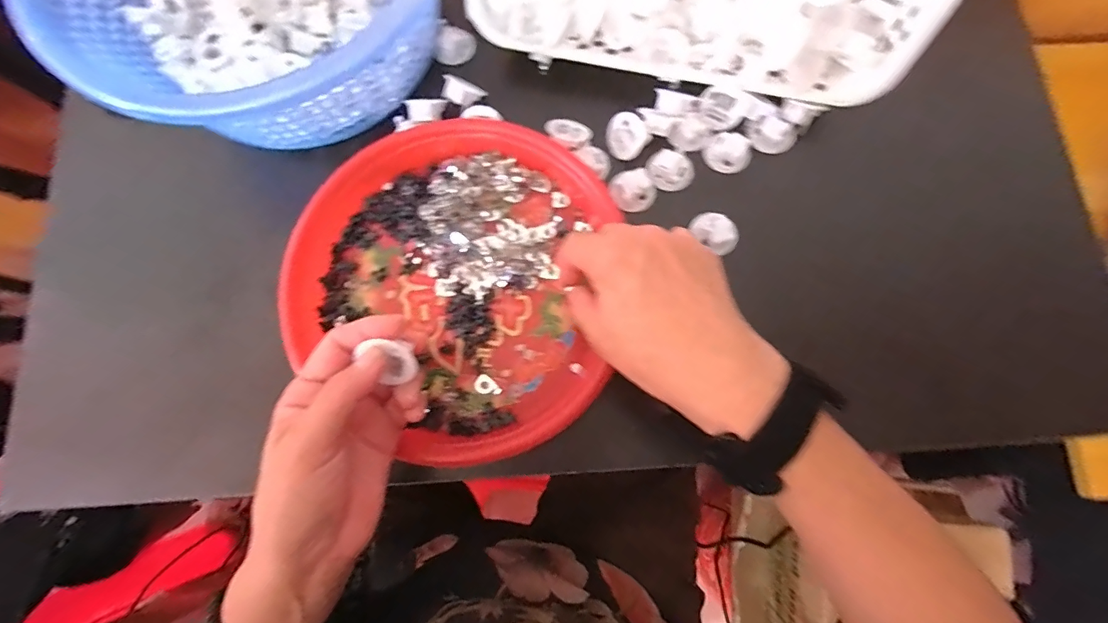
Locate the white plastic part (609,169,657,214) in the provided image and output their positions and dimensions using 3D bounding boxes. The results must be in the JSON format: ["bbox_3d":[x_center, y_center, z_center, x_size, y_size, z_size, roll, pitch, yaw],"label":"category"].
[{"bbox_3d":[0.060,-0.093,0.355,0.031,0.014,0.032,0,79,1],"label":"white plastic part"}]

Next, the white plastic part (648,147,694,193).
[{"bbox_3d":[0.089,-0.107,0.357,0.035,0.015,0.028,20,80,5],"label":"white plastic part"}]

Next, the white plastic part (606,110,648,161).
[{"bbox_3d":[0.055,-0.134,0.357,0.030,0.017,0.031,10,80,3],"label":"white plastic part"}]

